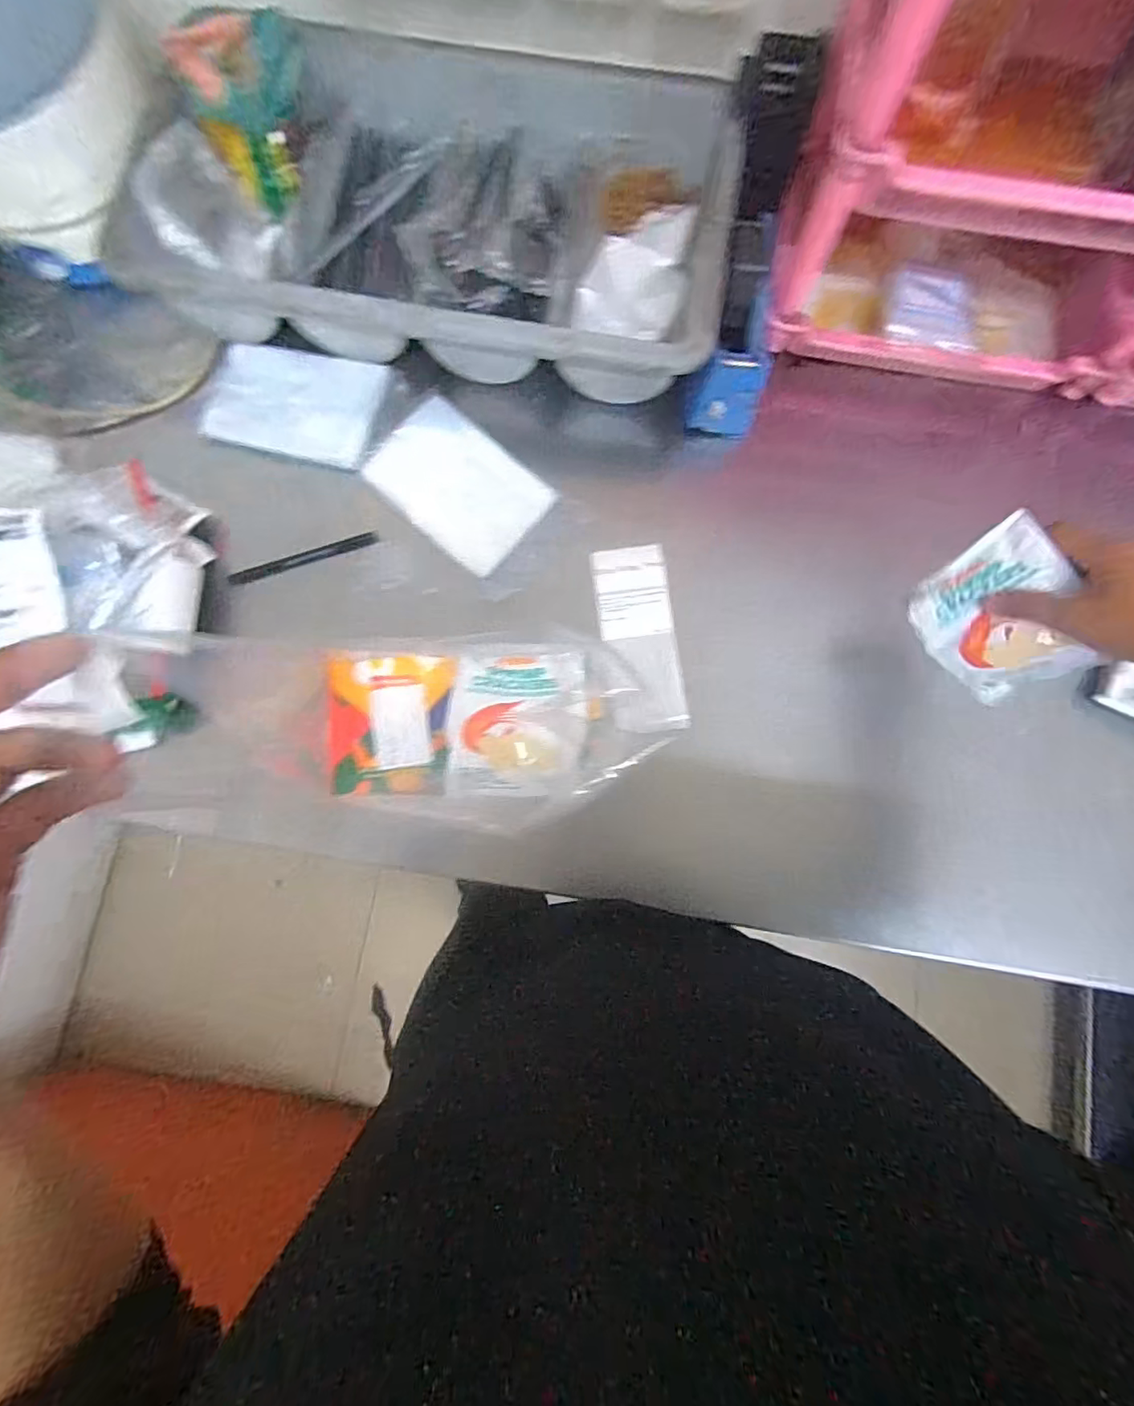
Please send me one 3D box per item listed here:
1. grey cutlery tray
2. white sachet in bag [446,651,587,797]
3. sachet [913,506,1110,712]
[{"bbox_3d":[-0.108,-0.432,0.511,0.482,0.103,0.269,10,80,2],"label":"grey cutlery tray"},{"bbox_3d":[-0.034,0.014,0.406,0.092,0.022,0.098,0,80,0],"label":"white sachet in bag"},{"bbox_3d":[0.299,-0.059,0.403,0.018,0.093,0.102,-15,73,-39],"label":"sachet"}]

